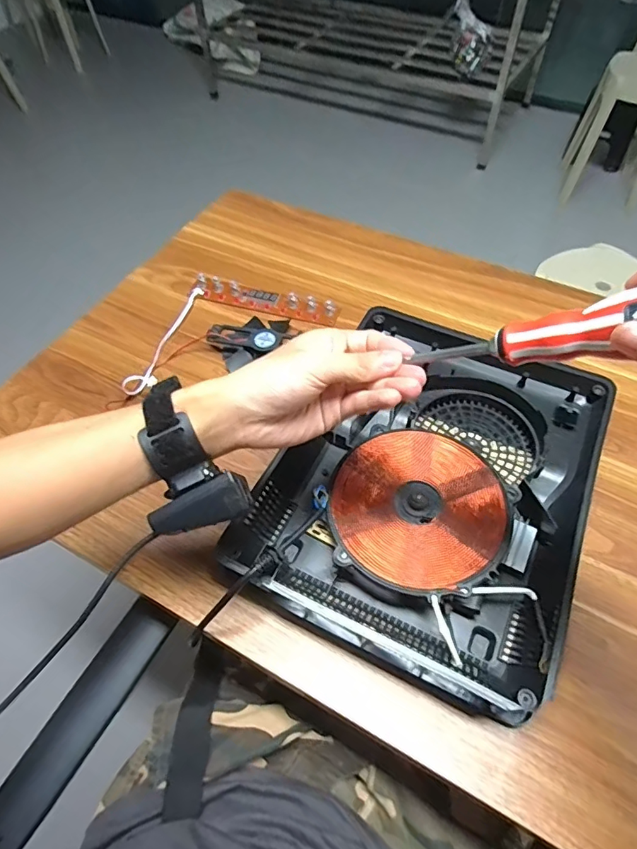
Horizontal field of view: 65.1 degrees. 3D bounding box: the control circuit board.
[{"bbox_3d":[-0.074,-0.166,0.666,0.202,0.022,0.036,13,57,11],"label":"control circuit board"}]

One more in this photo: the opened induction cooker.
[{"bbox_3d":[0.110,0.045,0.485,0.273,0.058,0.352,22,59,16],"label":"opened induction cooker"}]

